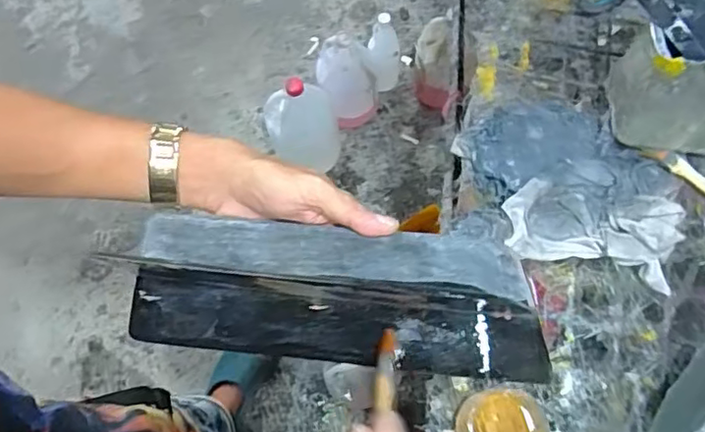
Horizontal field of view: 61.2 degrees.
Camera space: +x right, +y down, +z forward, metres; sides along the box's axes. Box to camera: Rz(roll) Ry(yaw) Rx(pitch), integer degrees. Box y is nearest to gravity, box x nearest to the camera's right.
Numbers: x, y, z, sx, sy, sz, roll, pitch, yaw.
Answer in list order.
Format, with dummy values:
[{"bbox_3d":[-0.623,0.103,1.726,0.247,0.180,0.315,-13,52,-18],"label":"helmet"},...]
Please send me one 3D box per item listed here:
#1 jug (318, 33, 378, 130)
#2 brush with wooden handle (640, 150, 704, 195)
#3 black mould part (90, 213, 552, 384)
[{"bbox_3d":[-0.014,-0.327,1.504,0.148,0.261,0.135,1,69,2],"label":"jug"},{"bbox_3d":[0.418,-0.043,0.729,0.136,0.023,0.023,36,75,14],"label":"brush with wooden handle"},{"bbox_3d":[-0.016,0.052,0.395,0.272,0.029,0.088,5,70,9],"label":"black mould part"}]

